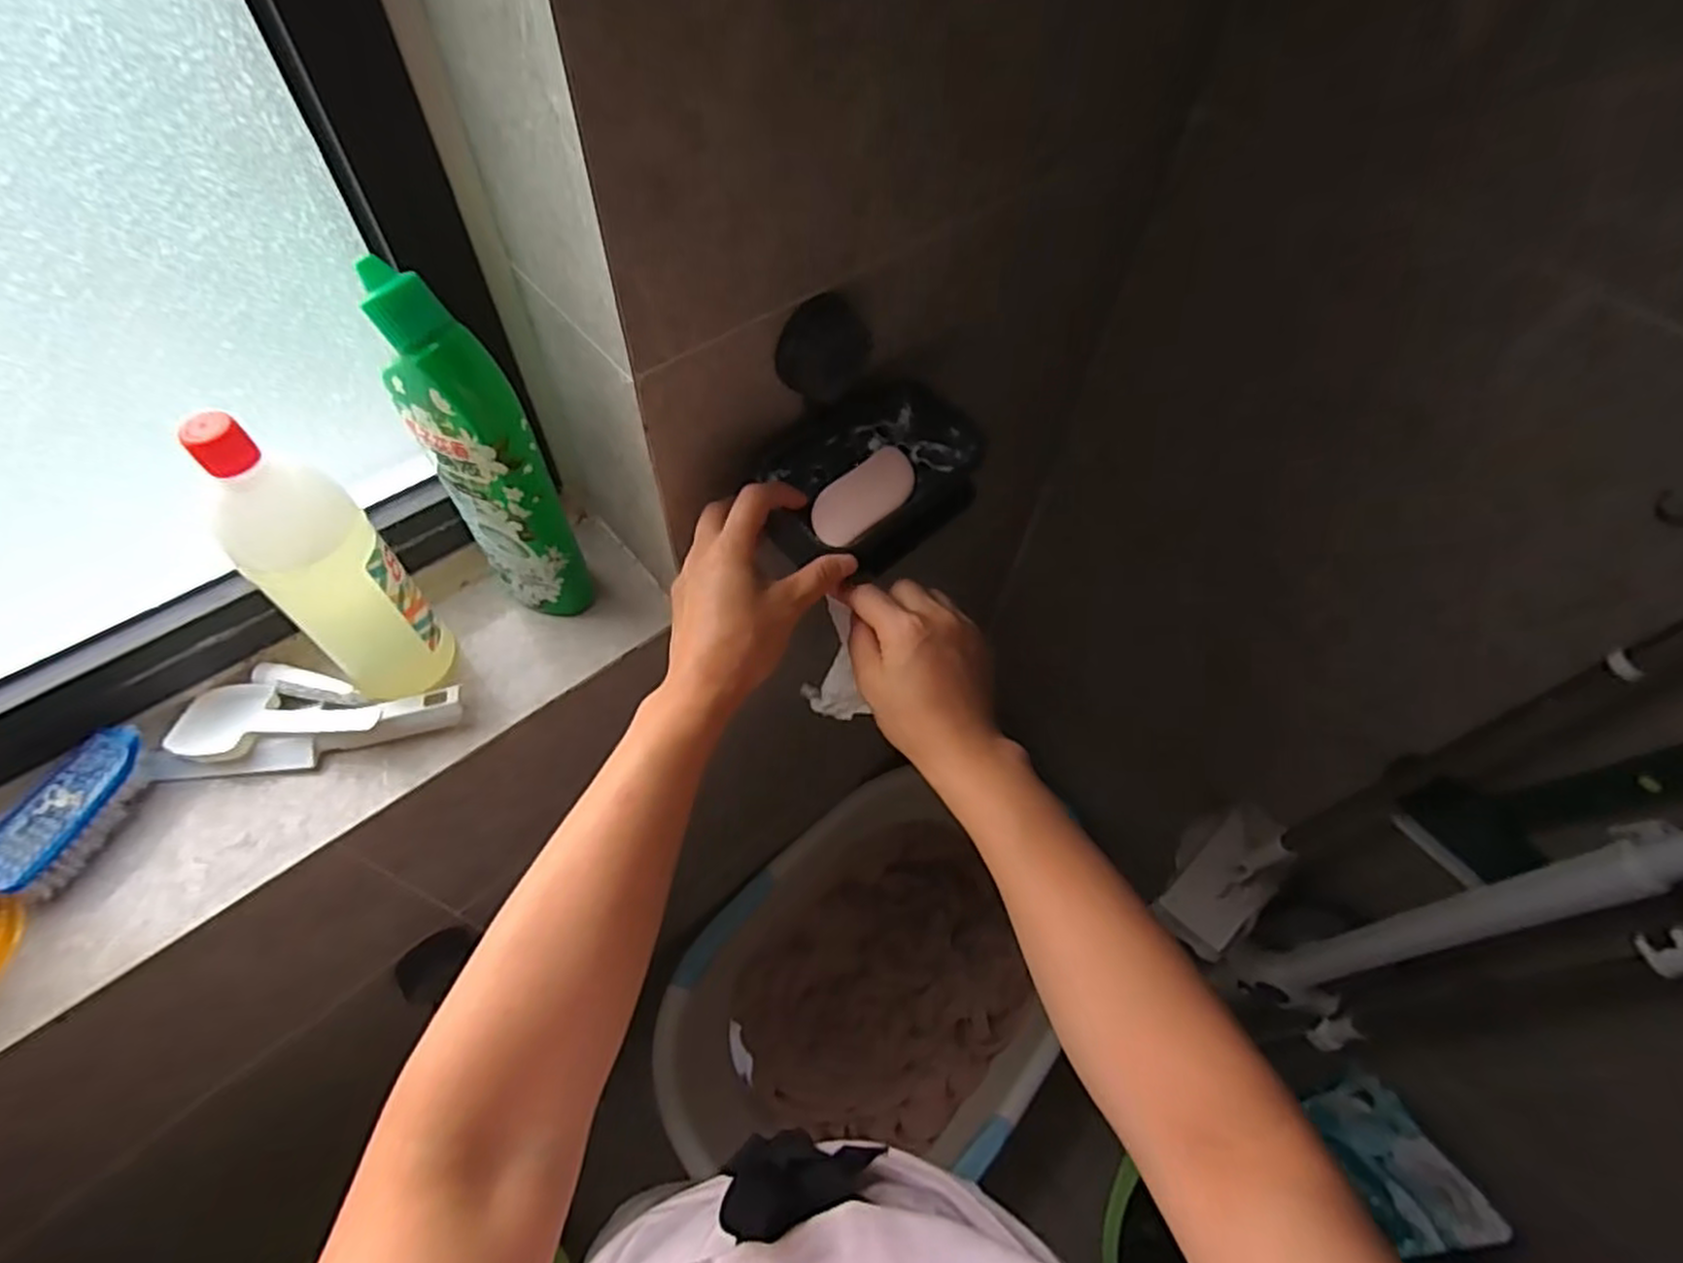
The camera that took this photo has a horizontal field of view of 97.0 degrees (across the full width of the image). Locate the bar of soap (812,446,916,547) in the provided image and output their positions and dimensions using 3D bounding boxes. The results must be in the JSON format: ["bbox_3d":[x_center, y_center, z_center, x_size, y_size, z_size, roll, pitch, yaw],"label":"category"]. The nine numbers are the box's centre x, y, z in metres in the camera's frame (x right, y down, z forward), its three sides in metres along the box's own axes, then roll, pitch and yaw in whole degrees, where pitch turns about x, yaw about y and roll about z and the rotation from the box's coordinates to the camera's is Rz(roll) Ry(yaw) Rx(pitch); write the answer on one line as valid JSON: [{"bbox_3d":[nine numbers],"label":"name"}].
[{"bbox_3d":[0.015,-0.084,0.455,0.039,0.014,0.080,37,63,18],"label":"bar of soap"}]

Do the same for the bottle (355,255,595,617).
[{"bbox_3d":[-0.206,-0.093,0.440,0.051,0.227,0.068,-38,67,-24],"label":"bottle"}]

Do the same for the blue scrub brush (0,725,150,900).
[{"bbox_3d":[-0.438,0.100,0.423,0.038,0.027,0.092,18,58,8],"label":"blue scrub brush"}]

